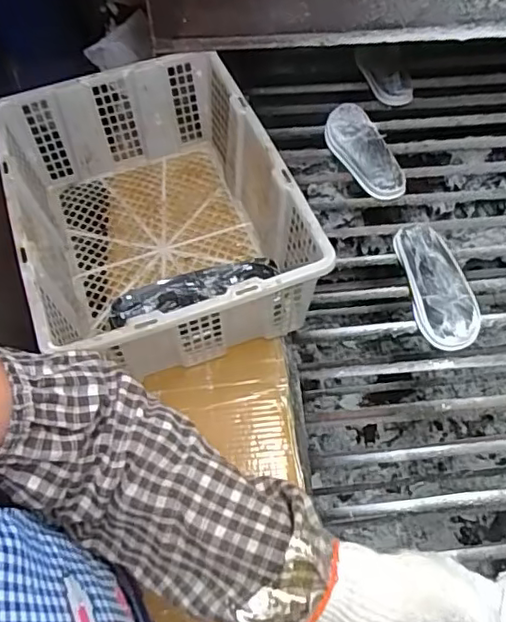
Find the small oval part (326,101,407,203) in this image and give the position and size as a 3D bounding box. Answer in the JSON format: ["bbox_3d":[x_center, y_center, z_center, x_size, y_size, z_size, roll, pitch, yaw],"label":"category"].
[{"bbox_3d":[0.197,-0.288,1.087,0.091,0.051,0.223,-19,58,-12],"label":"small oval part"}]

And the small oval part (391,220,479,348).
[{"bbox_3d":[0.284,-0.039,0.913,0.094,0.040,0.222,-3,56,-1],"label":"small oval part"}]

